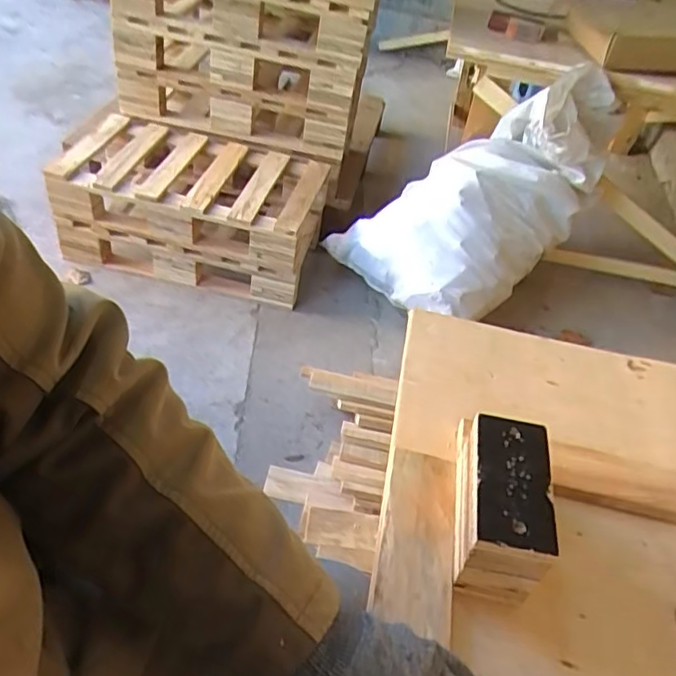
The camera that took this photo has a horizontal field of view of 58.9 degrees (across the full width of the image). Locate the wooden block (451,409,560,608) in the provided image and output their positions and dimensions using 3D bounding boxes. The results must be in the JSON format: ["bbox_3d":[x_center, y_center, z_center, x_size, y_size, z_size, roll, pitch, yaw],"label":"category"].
[{"bbox_3d":[0.127,0.139,0.489,0.068,0.097,0.122,11,45,4],"label":"wooden block"}]

